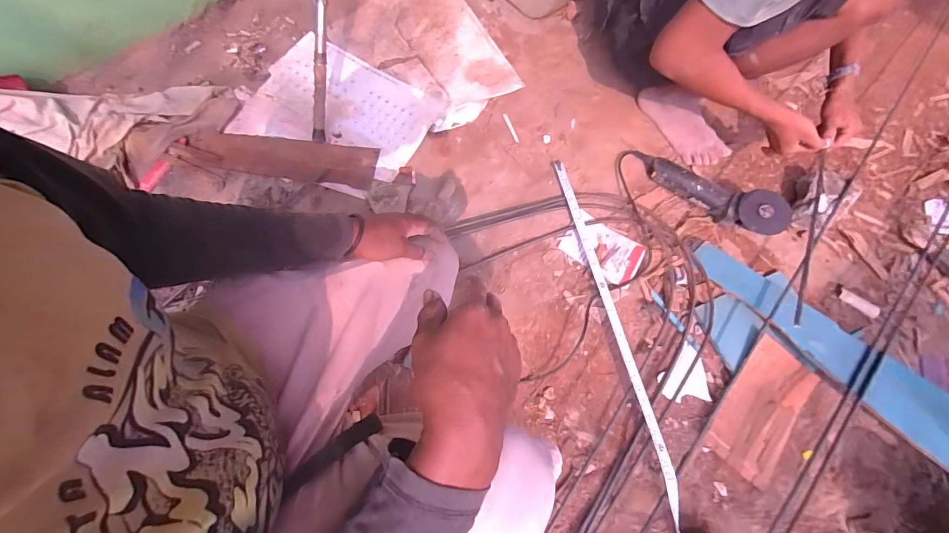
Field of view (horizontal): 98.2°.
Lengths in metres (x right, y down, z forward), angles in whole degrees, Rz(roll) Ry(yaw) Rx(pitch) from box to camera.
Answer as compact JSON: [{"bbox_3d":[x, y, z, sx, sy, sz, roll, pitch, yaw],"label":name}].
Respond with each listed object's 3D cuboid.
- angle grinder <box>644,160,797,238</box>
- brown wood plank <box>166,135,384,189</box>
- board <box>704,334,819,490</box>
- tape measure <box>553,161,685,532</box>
[{"bbox_3d":[0.535,-0.156,0.926,0.300,0.073,0.090,33,73,24],"label":"angle grinder"},{"bbox_3d":[-0.430,-0.245,0.914,0.410,0.017,0.102,6,73,-5],"label":"brown wood plank"},{"bbox_3d":[0.541,0.269,0.777,0.127,0.013,0.246,40,77,9],"label":"board"},{"bbox_3d":[0.298,0.149,0.793,0.068,0.079,0.851,-10,73,-5],"label":"tape measure"}]

